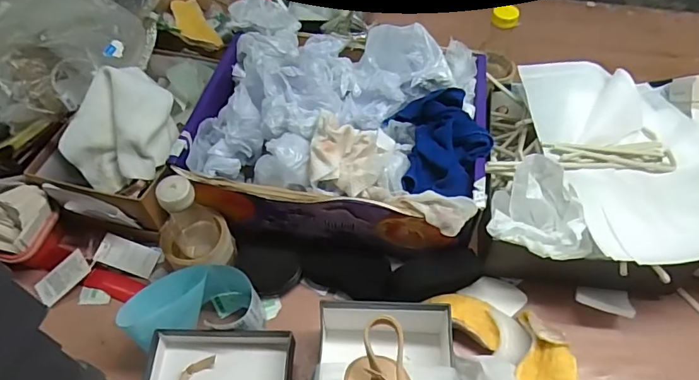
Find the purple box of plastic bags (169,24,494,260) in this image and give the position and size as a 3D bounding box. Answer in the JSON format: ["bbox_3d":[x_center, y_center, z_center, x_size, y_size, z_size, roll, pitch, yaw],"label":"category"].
[{"bbox_3d":[-0.012,-0.105,0.687,0.400,0.162,0.333,8,54,7],"label":"purple box of plastic bags"}]

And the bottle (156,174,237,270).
[{"bbox_3d":[-0.203,0.045,0.603,0.083,0.156,0.076,0,54,1],"label":"bottle"}]

